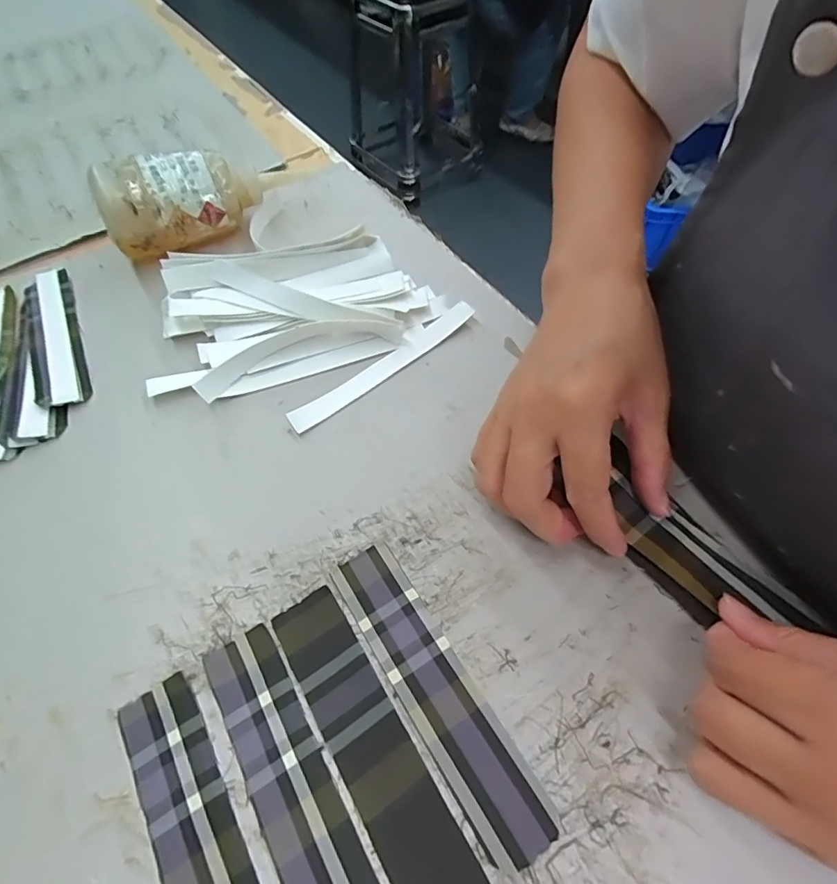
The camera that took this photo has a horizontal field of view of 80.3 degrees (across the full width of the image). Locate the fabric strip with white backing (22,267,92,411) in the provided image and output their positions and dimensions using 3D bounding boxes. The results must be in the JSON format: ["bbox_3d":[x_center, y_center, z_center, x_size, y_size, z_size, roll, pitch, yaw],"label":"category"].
[{"bbox_3d":[-0.258,-0.077,0.350,0.035,0.005,0.137,-25,60,-12],"label":"fabric strip with white backing"}]

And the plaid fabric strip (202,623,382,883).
[{"bbox_3d":[-0.051,0.144,0.202,0.033,0.004,0.140,-29,61,-14],"label":"plaid fabric strip"}]

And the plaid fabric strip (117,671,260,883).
[{"bbox_3d":[-0.084,0.164,0.193,0.032,0.004,0.140,-29,61,-14],"label":"plaid fabric strip"}]

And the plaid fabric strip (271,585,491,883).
[{"bbox_3d":[-0.021,0.129,0.212,0.032,0.004,0.140,-30,61,-14],"label":"plaid fabric strip"}]

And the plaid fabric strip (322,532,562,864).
[{"bbox_3d":[0.006,0.108,0.223,0.032,0.004,0.141,-30,61,-14],"label":"plaid fabric strip"}]

